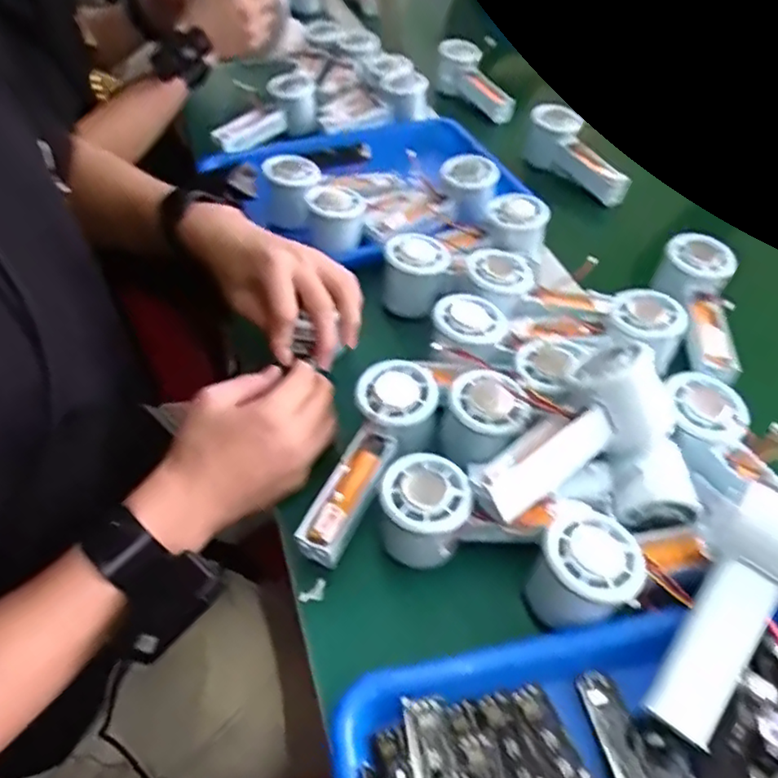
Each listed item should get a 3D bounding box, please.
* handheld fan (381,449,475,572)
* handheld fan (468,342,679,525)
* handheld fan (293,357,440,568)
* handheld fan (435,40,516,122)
[{"bbox_3d":[0.022,0.083,0.417,0.054,0.057,0.057,-4,47,-6],"label":"handheld fan"},{"bbox_3d":[0.119,0.030,0.413,0.147,0.056,0.062,-33,56,-14],"label":"handheld fan"},{"bbox_3d":[-0.017,0.047,0.443,0.059,0.047,0.156,24,64,18],"label":"handheld fan"},{"bbox_3d":[0.127,-0.445,0.921,0.059,0.052,0.153,-32,74,-28],"label":"handheld fan"}]

